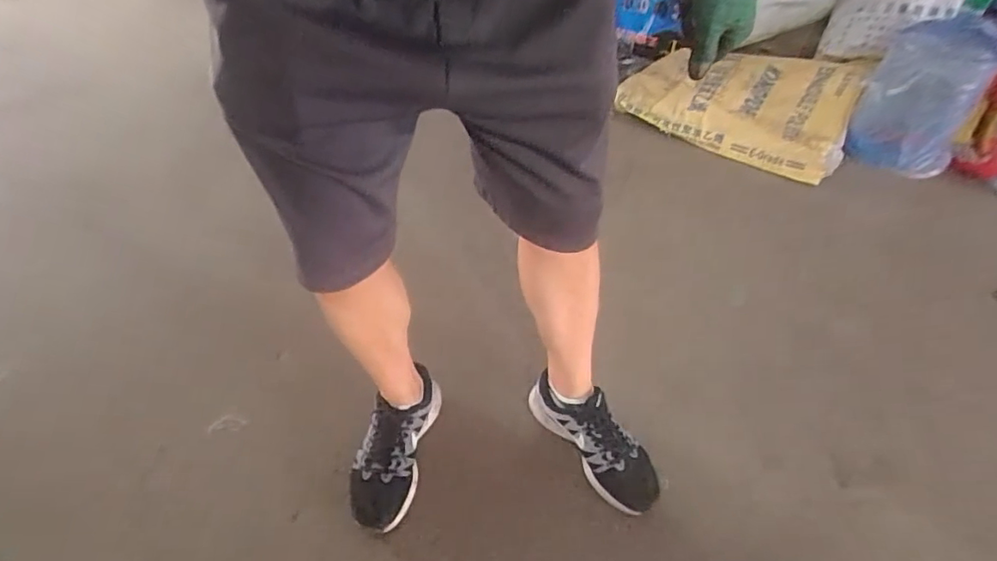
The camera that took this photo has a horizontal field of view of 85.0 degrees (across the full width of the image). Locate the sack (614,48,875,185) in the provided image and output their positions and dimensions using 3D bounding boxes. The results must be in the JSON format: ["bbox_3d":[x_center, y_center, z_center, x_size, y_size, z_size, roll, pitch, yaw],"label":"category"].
[{"bbox_3d":[0.717,-0.545,1.661,0.640,0.147,0.418,20,73,15],"label":"sack"}]

